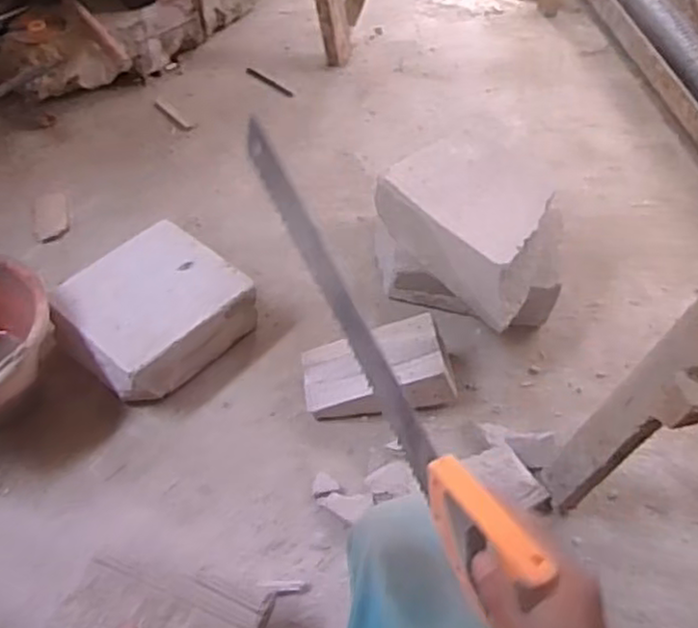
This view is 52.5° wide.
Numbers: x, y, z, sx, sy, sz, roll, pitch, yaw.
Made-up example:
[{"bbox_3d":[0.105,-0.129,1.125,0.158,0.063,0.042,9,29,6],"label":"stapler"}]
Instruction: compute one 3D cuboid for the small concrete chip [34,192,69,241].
[{"bbox_3d":[-0.514,-0.171,1.220,0.055,0.005,0.113,-12,55,-12],"label":"small concrete chip"}]

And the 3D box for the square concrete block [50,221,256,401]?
[{"bbox_3d":[-0.283,-0.005,1.036,0.204,0.120,0.234,37,58,22],"label":"square concrete block"}]

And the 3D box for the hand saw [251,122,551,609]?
[{"bbox_3d":[0.012,0.013,0.583,0.027,0.106,0.457,-21,63,-17],"label":"hand saw"}]

